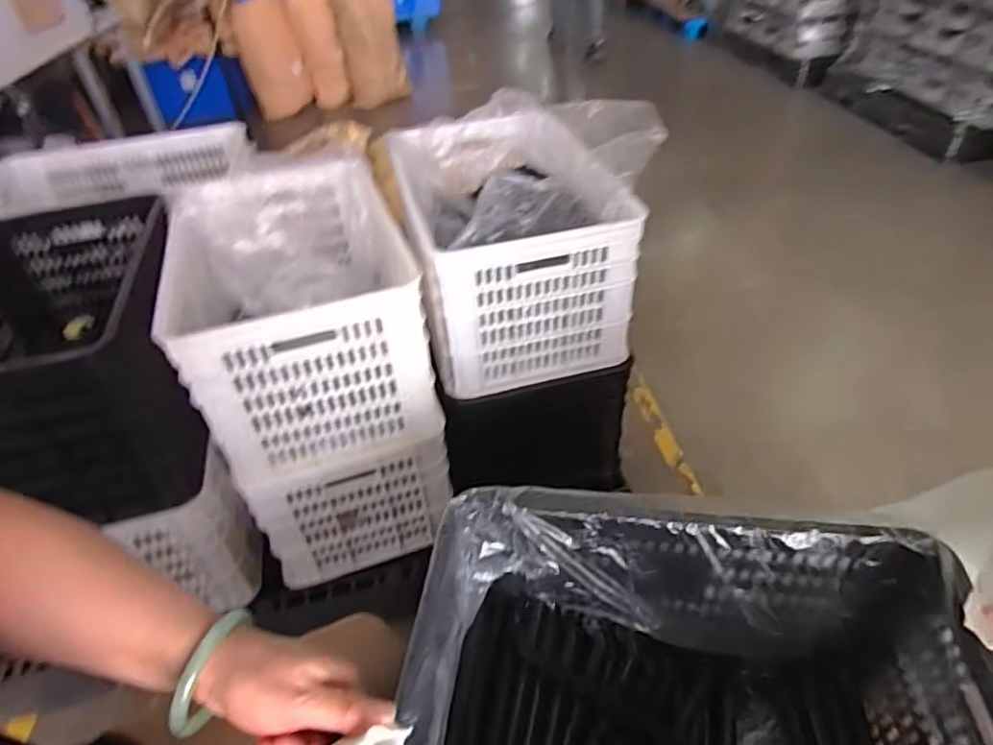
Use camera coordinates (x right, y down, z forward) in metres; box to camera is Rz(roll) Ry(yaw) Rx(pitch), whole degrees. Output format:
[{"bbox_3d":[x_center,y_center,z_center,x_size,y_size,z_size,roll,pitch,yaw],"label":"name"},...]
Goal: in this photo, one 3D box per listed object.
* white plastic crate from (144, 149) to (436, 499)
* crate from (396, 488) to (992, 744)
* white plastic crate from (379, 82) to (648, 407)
[{"bbox_3d":[-0.345,-0.126,1.078,0.362,0.295,0.536,-16,43,-11],"label":"white plastic crate"},{"bbox_3d":[0.198,0.384,0.642,0.532,0.315,0.372,3,43,9],"label":"crate"},{"bbox_3d":[0.020,-0.280,1.175,0.374,0.336,0.526,-12,43,-7],"label":"white plastic crate"}]

